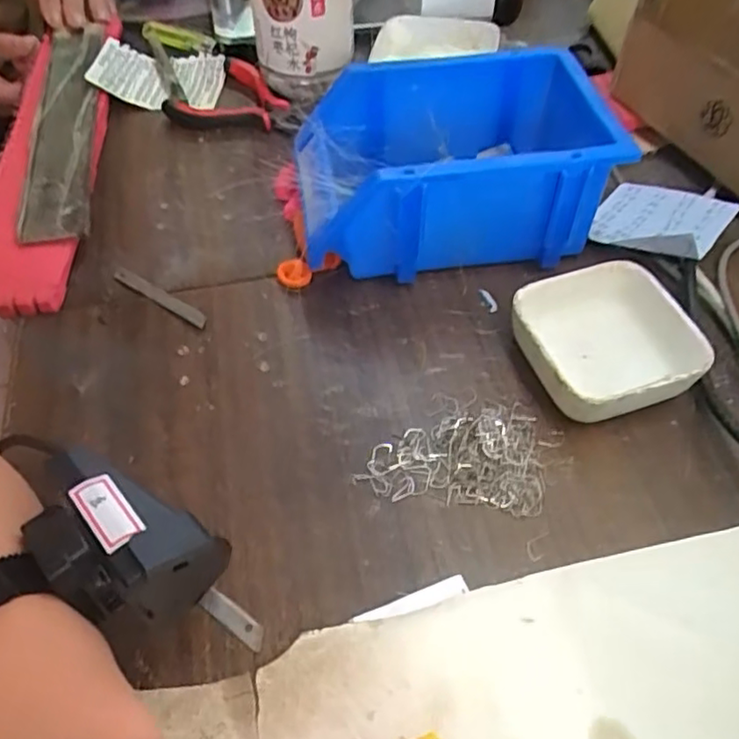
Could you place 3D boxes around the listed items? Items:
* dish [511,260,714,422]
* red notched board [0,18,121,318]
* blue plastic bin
[{"bbox_3d":[0.124,-0.014,0.348,0.083,0.032,0.085,-16,54,-11],"label":"dish"},{"bbox_3d":[-0.228,-0.157,0.466,0.070,0.026,0.311,-7,53,-5],"label":"red notched board"},{"bbox_3d":[0.054,-0.127,0.405,0.196,0.083,0.129,-7,53,-5],"label":"blue plastic bin"}]

